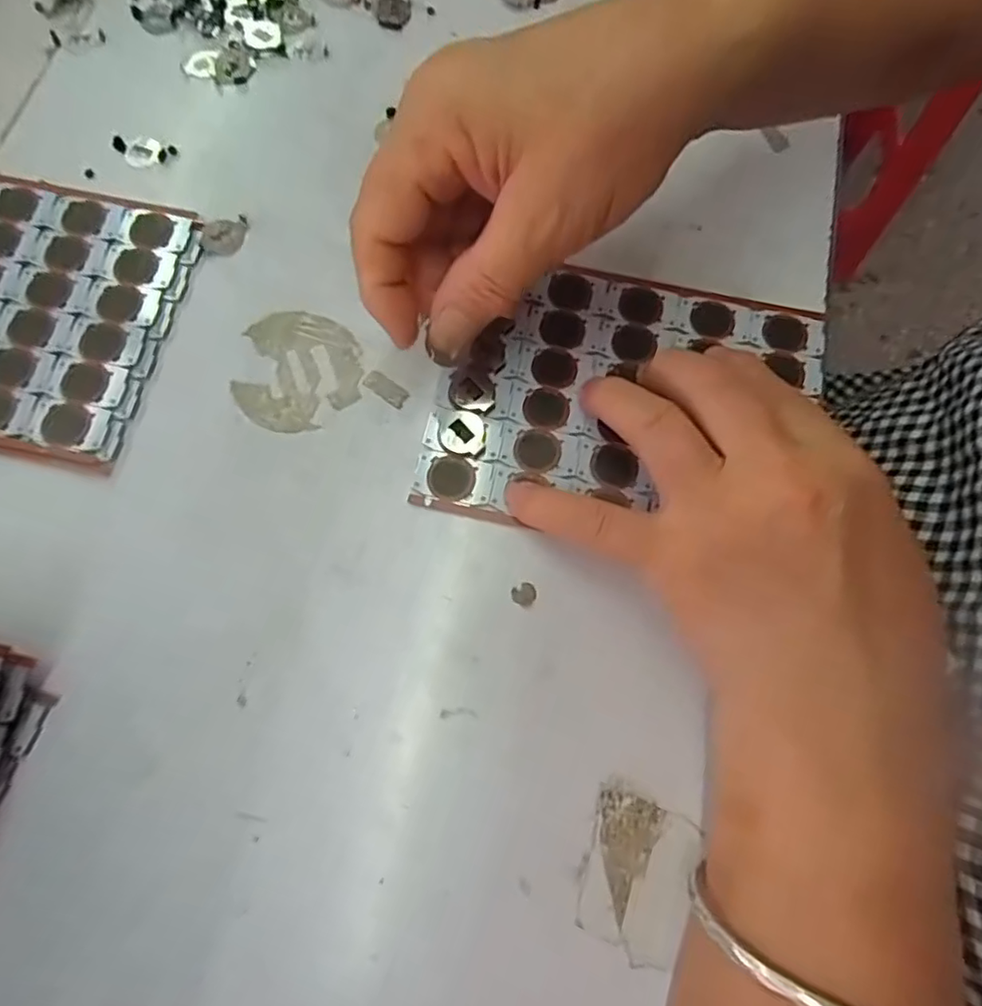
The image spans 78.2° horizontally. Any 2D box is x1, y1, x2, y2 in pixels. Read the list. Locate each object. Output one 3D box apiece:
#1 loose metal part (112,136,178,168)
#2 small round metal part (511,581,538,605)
[{"bbox_3d":[-0.155,-0.157,0.268,0.026,0.004,0.015,-5,76,-3],"label":"loose metal part"},{"bbox_3d":[0.012,0.033,0.220,0.009,0.004,0.008,-24,77,-8],"label":"small round metal part"}]

